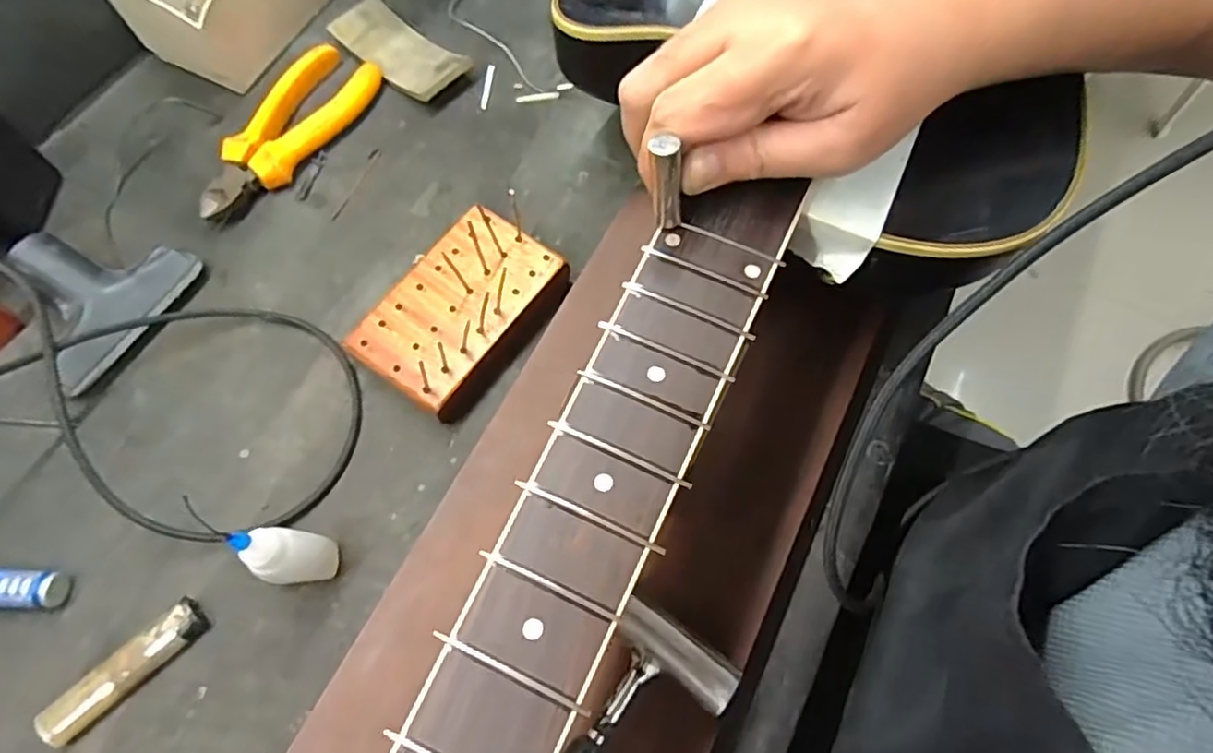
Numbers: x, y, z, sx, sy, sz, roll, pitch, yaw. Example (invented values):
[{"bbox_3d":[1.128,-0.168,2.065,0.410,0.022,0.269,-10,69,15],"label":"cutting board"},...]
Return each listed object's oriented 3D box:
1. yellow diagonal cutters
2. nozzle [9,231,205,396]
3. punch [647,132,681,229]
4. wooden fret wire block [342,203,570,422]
[{"bbox_3d":[-0.213,-0.165,0.447,0.054,0.022,0.152,23,69,8],"label":"yellow diagonal cutters"},{"bbox_3d":[-0.303,-0.054,0.392,0.076,0.033,0.097,39,72,13],"label":"nozzle"},{"bbox_3d":[0.025,-0.081,0.270,0.011,0.044,0.014,-35,66,-9],"label":"punch"},{"bbox_3d":[-0.087,-0.040,0.397,0.076,0.030,0.117,36,71,12],"label":"wooden fret wire block"}]

